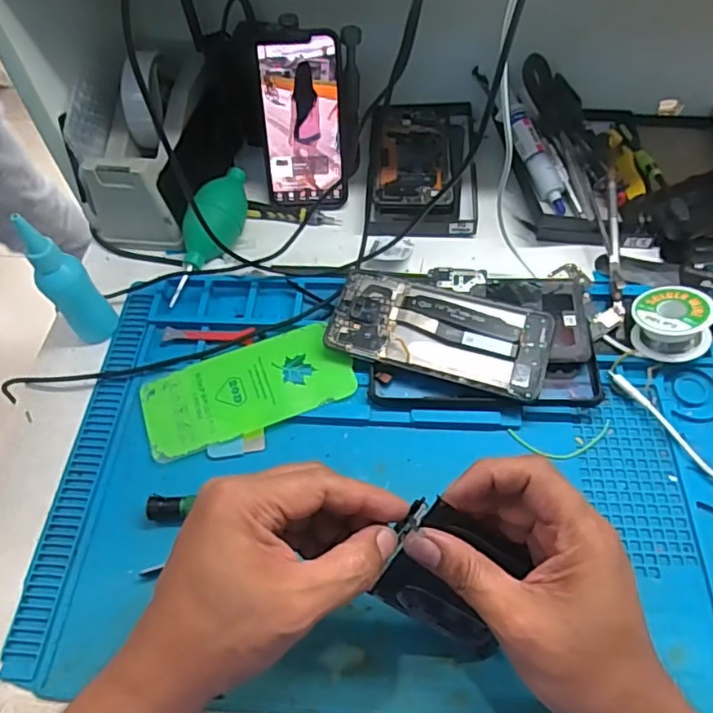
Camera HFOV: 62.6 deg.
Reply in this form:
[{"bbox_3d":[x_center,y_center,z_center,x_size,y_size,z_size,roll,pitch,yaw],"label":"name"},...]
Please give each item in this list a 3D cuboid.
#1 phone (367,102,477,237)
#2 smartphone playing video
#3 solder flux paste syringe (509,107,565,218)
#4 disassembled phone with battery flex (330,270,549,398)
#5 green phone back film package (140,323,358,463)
[{"bbox_3d":[0.069,-0.193,0.575,0.096,0.024,0.184,4,57,6],"label":"phone"},{"bbox_3d":[-0.047,-0.207,0.527,0.072,0.144,0.009,-3,30,-2],"label":"smartphone playing video"},{"bbox_3d":[0.160,-0.182,0.530,0.027,0.017,0.120,-15,74,-7],"label":"solder flux paste syringe"},{"bbox_3d":[0.061,-0.020,0.443,0.162,0.006,0.074,15,67,13],"label":"disassembled phone with battery flex"},{"bbox_3d":[-0.083,0.023,0.447,0.154,0.007,0.075,-18,57,-9],"label":"green phone back film package"}]

